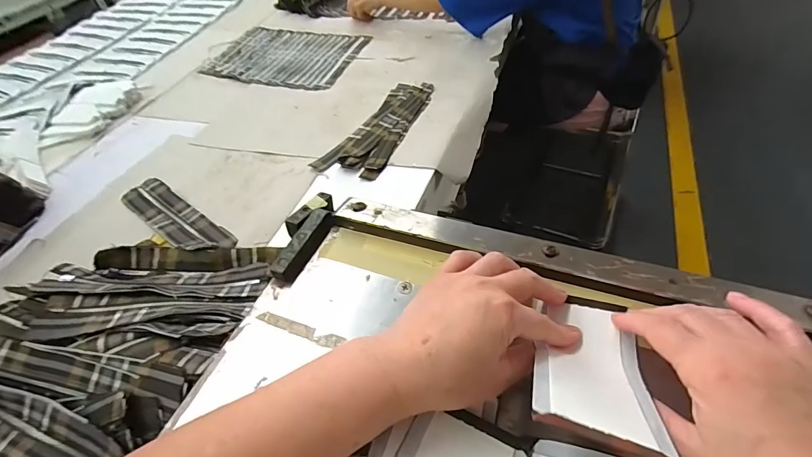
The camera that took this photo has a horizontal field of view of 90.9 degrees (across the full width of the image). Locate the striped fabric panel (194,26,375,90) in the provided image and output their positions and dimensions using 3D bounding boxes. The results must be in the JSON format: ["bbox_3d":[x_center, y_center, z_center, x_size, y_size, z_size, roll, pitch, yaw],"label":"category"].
[{"bbox_3d":[-0.301,-0.428,0.983,0.392,0.006,0.256,13,51,18],"label":"striped fabric panel"}]

